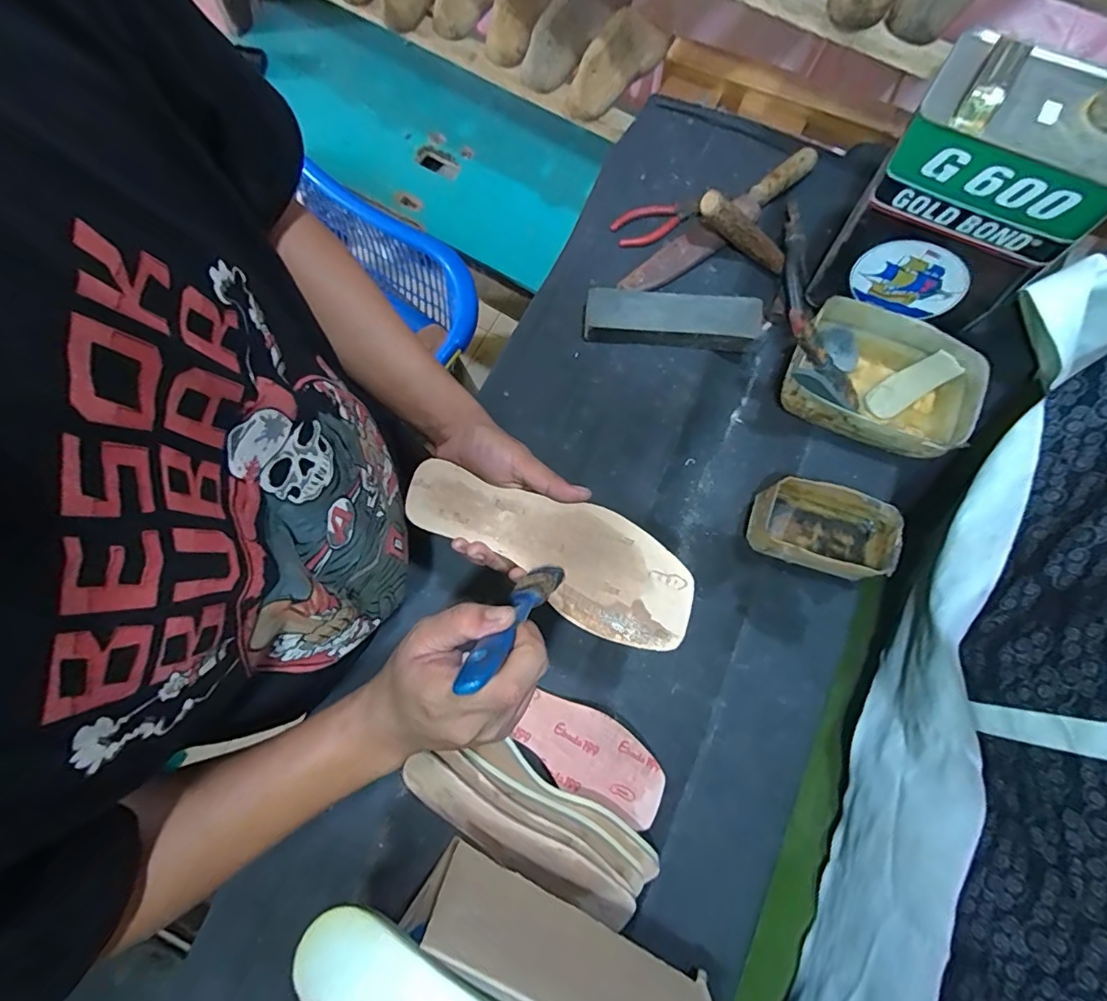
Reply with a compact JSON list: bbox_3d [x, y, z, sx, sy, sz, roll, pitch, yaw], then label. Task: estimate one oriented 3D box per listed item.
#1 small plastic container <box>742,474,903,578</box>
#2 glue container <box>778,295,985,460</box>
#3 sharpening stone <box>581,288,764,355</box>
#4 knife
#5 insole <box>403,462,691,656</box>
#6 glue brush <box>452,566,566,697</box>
[{"bbox_3d":[0.269,0.030,0.530,0.129,0.062,0.072,16,77,3],"label":"small plastic container"},{"bbox_3d":[0.347,-0.124,0.561,0.197,0.086,0.129,25,78,4],"label":"glue container"},{"bbox_3d":[0.134,-0.206,0.610,0.194,0.041,0.057,6,77,0],"label":"sharpening stone"},{"bbox_3d":[0.207,-0.335,0.640,0.297,0.027,0.043,-34,80,-8],"label":"knife"},{"bbox_3d":[-0.009,0.032,0.417,0.244,0.009,0.083,26,86,15],"label":"insole"},{"bbox_3d":[-0.023,0.073,0.330,0.023,0.160,0.014,31,109,6],"label":"glue brush"}]

